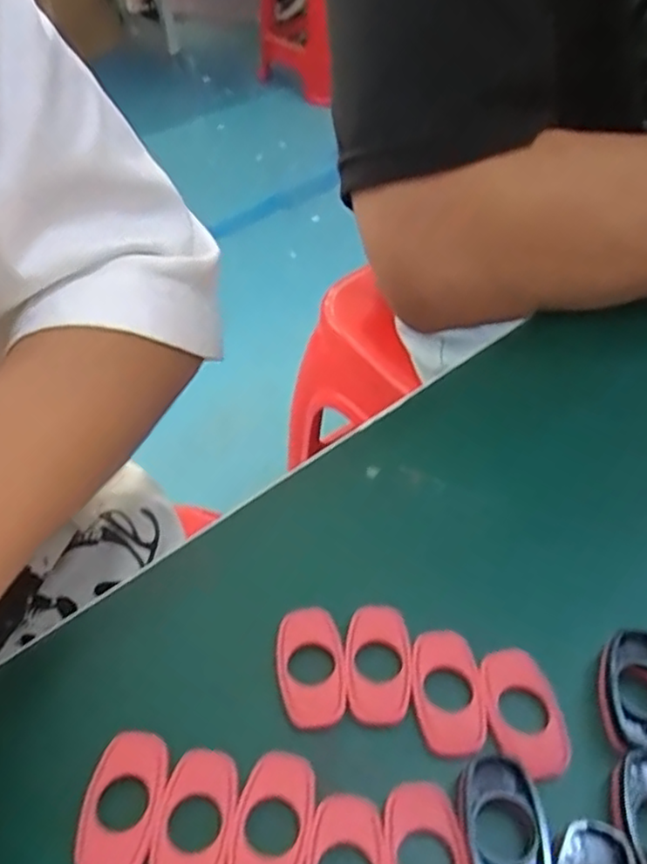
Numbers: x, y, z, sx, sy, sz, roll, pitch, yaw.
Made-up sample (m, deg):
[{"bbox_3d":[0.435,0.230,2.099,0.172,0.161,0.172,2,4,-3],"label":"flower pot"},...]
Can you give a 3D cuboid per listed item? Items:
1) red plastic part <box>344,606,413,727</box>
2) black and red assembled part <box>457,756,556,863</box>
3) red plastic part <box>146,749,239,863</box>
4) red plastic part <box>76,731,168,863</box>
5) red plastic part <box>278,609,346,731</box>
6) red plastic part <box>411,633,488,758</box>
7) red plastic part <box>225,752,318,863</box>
[{"bbox_3d":[0.015,0.064,0.186,0.018,0.004,0.032,-1,49,0],"label":"red plastic part"},{"bbox_3d":[0.042,0.093,0.156,0.019,0.008,0.030,-4,49,-3],"label":"black and red assembled part"},{"bbox_3d":[-0.031,0.093,0.160,0.018,0.004,0.033,4,49,4],"label":"red plastic part"},{"bbox_3d":[-0.049,0.090,0.163,0.018,0.004,0.033,3,49,4],"label":"red plastic part"},{"bbox_3d":[-0.004,0.064,0.186,0.018,0.004,0.032,-5,49,-4],"label":"red plastic part"},{"bbox_3d":[0.034,0.069,0.180,0.019,0.004,0.031,1,49,2],"label":"red plastic part"},{"bbox_3d":[-0.012,0.094,0.160,0.018,0.004,0.032,8,49,8],"label":"red plastic part"}]

